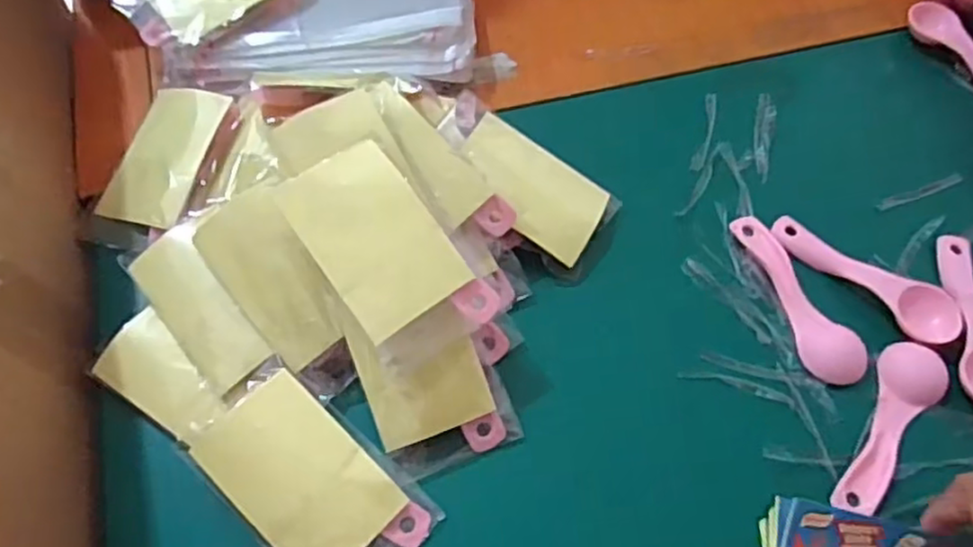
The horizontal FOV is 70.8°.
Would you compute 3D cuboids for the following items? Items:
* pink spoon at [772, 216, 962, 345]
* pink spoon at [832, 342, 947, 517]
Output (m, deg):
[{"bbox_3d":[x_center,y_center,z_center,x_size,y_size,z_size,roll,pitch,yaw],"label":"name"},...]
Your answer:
[{"bbox_3d":[0.226,-0.001,0.410,0.112,0.012,0.033,40,70,18],"label":"pink spoon"},{"bbox_3d":[0.216,0.082,0.366,0.031,0.009,0.107,32,67,15],"label":"pink spoon"}]

